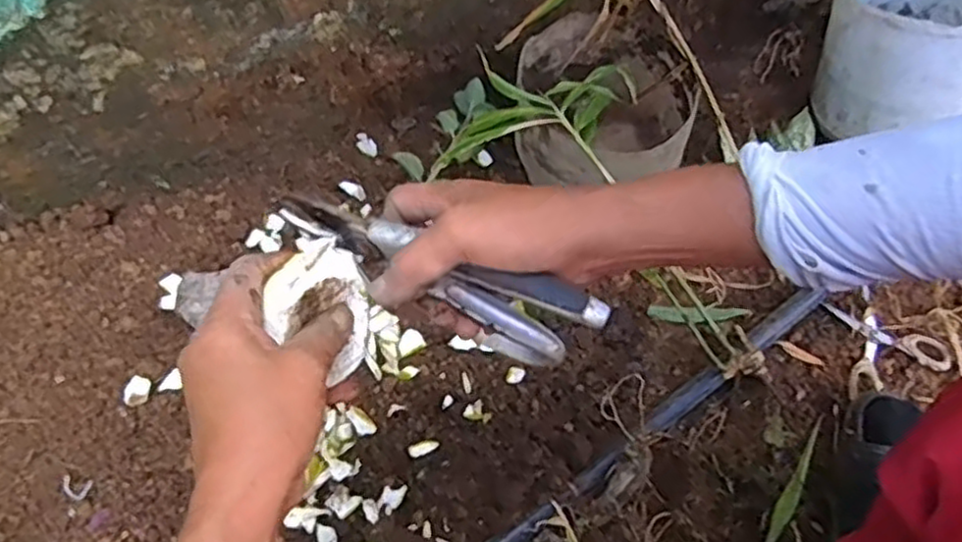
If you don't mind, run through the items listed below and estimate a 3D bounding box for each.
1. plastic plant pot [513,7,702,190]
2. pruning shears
[{"bbox_3d":[0.115,-0.155,0.714,0.170,0.137,0.177,1,66,-1],"label":"plastic plant pot"},{"bbox_3d":[-0.027,0.005,0.416,0.189,0.099,0.018,21,67,8],"label":"pruning shears"}]

